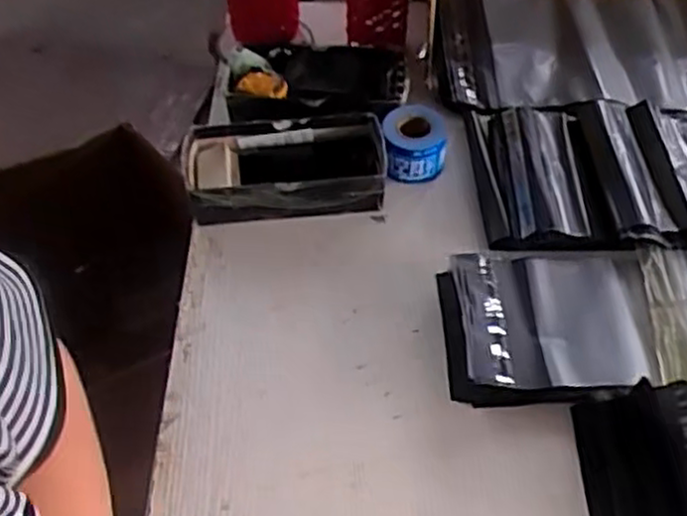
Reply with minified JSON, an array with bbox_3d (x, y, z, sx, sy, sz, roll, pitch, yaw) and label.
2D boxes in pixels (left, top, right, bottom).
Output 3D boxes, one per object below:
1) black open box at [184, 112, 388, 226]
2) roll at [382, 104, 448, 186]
[{"bbox_3d":[-0.066,-0.101,0.850,0.226,0.063,0.112,-3,51,-2],"label":"black open box"},{"bbox_3d":[0.085,-0.134,0.877,0.072,0.064,0.082,0,51,0],"label":"roll"}]

